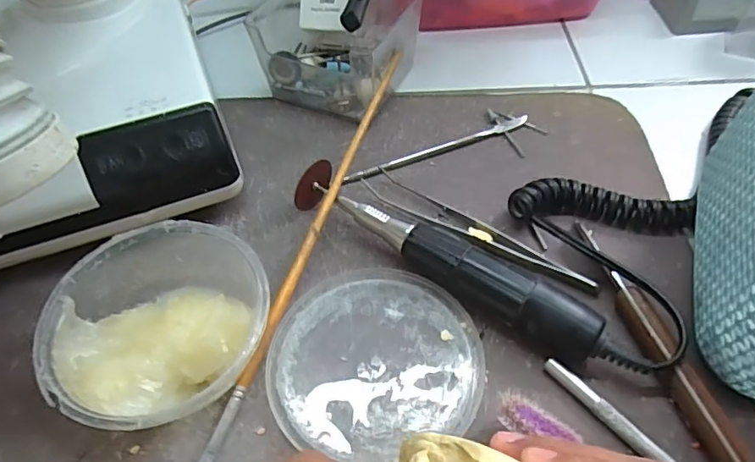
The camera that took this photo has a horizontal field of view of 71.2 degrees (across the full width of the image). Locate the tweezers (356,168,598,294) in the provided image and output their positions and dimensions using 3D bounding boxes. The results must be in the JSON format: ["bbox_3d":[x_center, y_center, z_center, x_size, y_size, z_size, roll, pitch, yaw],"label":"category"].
[{"bbox_3d":[0.056,0.001,0.306,0.143,0.008,0.021,29,60,20],"label":"tweezers"}]

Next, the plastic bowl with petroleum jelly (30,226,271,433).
[{"bbox_3d":[-0.105,0.040,0.260,0.098,0.041,0.116,-22,57,-14],"label":"plastic bowl with petroleum jelly"}]

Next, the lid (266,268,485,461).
[{"bbox_3d":[-0.003,0.063,0.264,0.101,0.005,0.100,-1,54,1],"label":"lid"}]

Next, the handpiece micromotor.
[{"bbox_3d":[0.032,0.014,0.284,0.176,0.027,0.027,30,61,21],"label":"handpiece micromotor"}]

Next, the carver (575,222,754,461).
[{"bbox_3d":[0.135,0.052,0.260,0.014,0.016,0.143,-13,55,-8],"label":"carver"}]

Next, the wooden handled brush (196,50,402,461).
[{"bbox_3d":[-0.034,-0.002,0.294,0.008,0.036,0.268,16,56,13],"label":"wooden handled brush"}]

